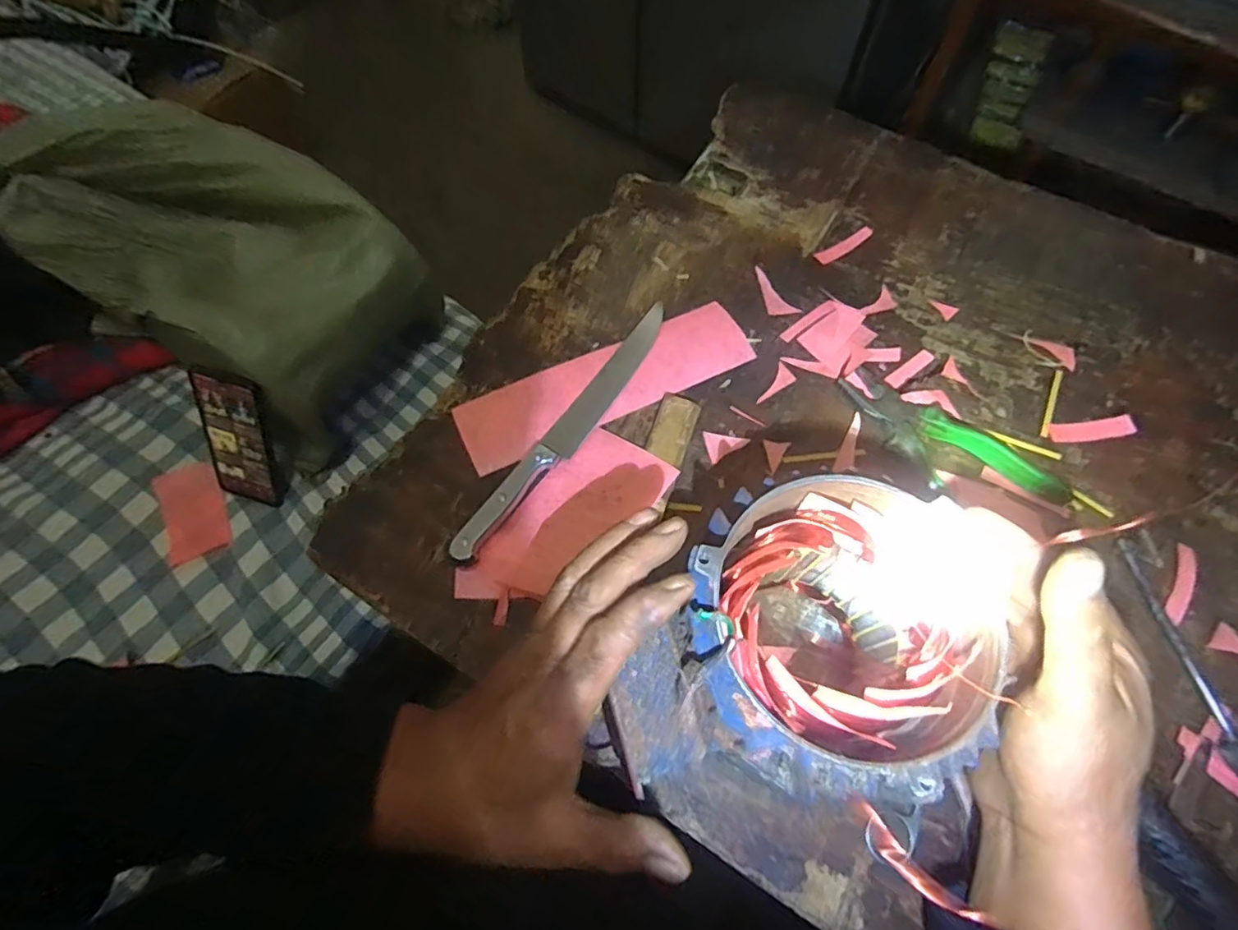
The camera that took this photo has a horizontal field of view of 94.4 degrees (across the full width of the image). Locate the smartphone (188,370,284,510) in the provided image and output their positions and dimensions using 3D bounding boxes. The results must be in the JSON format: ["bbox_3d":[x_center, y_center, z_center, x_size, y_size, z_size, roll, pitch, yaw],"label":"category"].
[{"bbox_3d":[-0.418,-0.029,0.633,0.077,0.171,0.016,17,35,-3],"label":"smartphone"}]

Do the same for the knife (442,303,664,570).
[{"bbox_3d":[-0.039,-0.035,0.487,0.029,0.015,0.290,31,68,13],"label":"knife"}]

